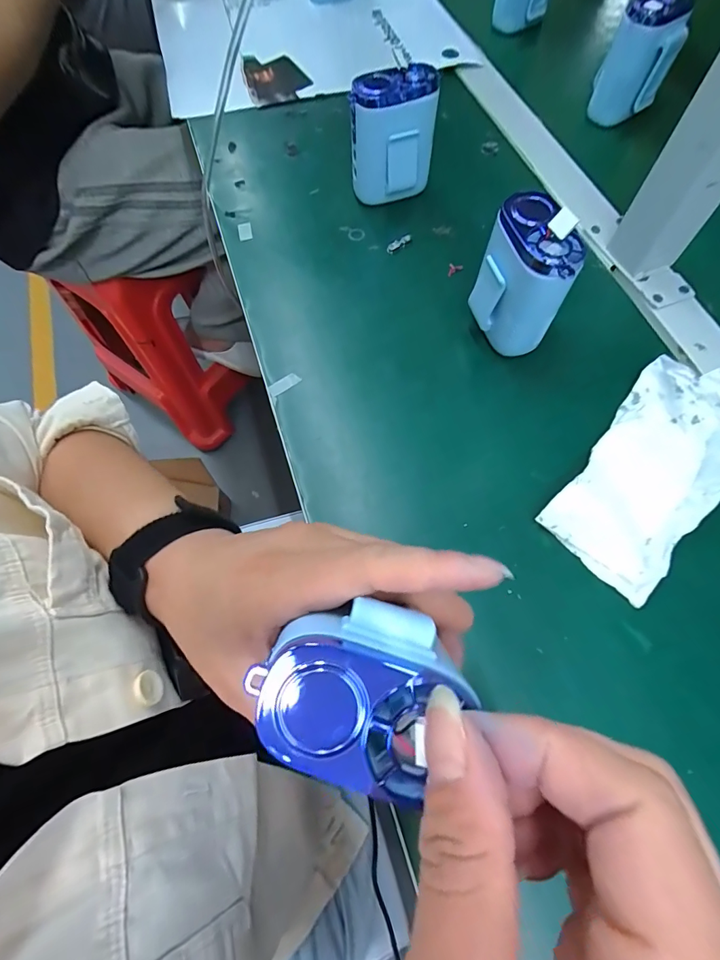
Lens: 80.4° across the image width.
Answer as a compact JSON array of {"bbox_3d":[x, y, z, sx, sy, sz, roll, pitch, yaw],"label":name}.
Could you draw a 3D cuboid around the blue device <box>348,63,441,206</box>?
[{"bbox_3d":[0.028,-0.278,0.351,0.068,0.088,0.044,3,68,4],"label":"blue device"}]

